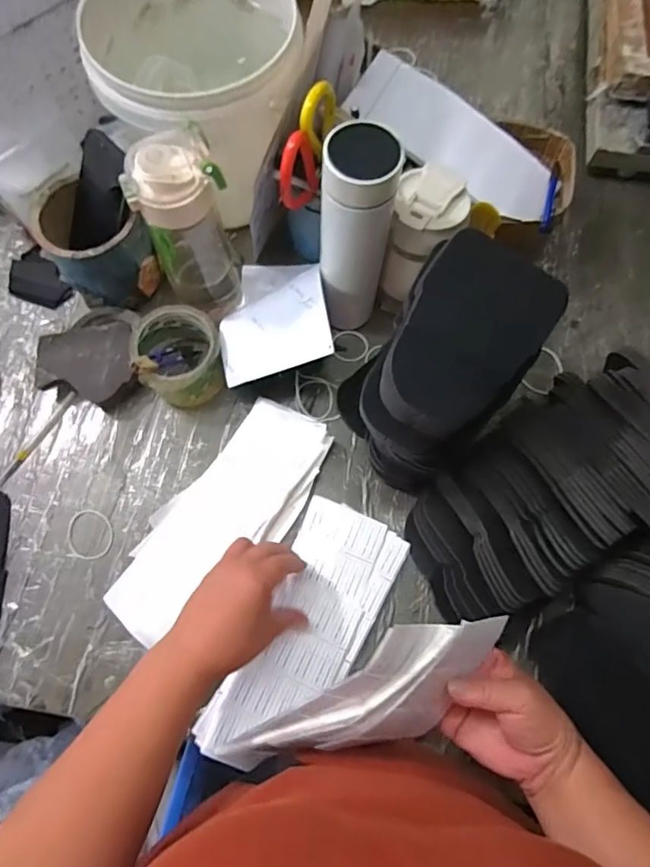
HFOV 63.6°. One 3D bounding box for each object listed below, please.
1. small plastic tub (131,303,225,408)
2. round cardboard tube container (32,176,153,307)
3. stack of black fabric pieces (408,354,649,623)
[{"bbox_3d":[-0.155,-0.084,0.569,0.090,0.060,0.099,-8,72,-3],"label":"small plastic tub"},{"bbox_3d":[-0.259,-0.206,0.585,0.111,0.094,0.087,32,74,10],"label":"round cardboard tube container"},{"bbox_3d":[0.225,0.061,0.510,0.278,0.097,0.184,-26,74,-9],"label":"stack of black fabric pieces"}]

